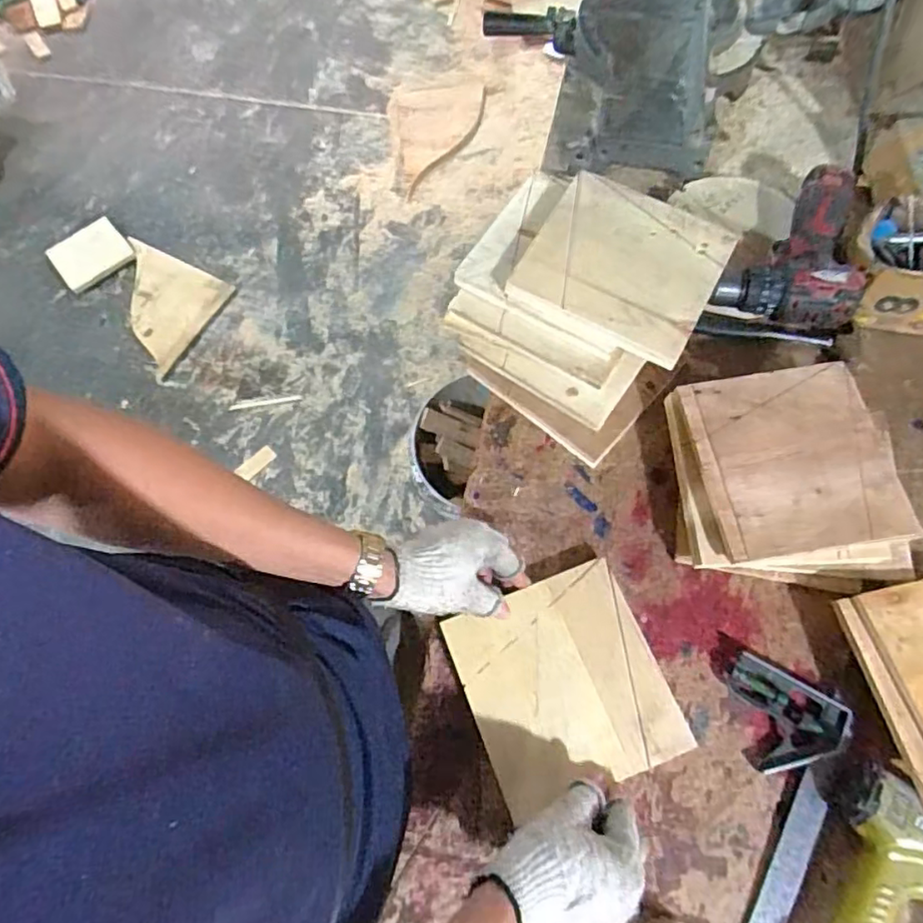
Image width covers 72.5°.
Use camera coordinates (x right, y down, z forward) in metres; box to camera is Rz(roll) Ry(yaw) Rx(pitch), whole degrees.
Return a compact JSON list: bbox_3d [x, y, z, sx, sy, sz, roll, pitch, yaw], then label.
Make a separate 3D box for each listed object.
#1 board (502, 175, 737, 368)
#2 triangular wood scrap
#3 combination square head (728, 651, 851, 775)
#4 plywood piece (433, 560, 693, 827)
[{"bbox_3d":[0.156,-0.190,0.609,0.170,0.022,0.157,28,76,10],"label":"board"},{"bbox_3d":[-0.821,-0.426,1.703,0.329,0.021,0.280,28,81,14],"label":"triangular wood scrap"},{"bbox_3d":[0.268,0.222,0.536,0.095,0.018,0.079,29,73,14],"label":"combination square head"},{"bbox_3d":[0.087,0.192,0.545,0.161,0.010,0.169,-21,71,-3],"label":"plywood piece"}]

